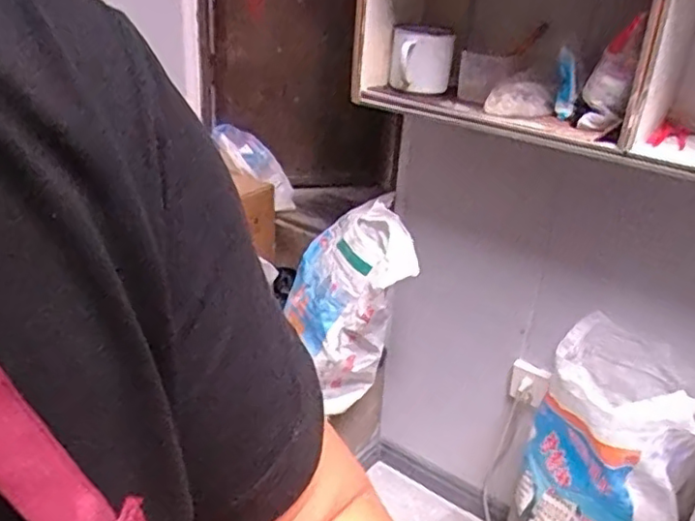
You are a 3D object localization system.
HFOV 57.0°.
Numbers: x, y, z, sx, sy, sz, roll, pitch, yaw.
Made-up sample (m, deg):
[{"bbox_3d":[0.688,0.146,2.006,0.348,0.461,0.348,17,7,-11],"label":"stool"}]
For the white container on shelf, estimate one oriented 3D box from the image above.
[{"bbox_3d":[0.151,-0.409,1.299,0.124,0.117,0.109,6,26,6],"label":"white container on shelf"}]

